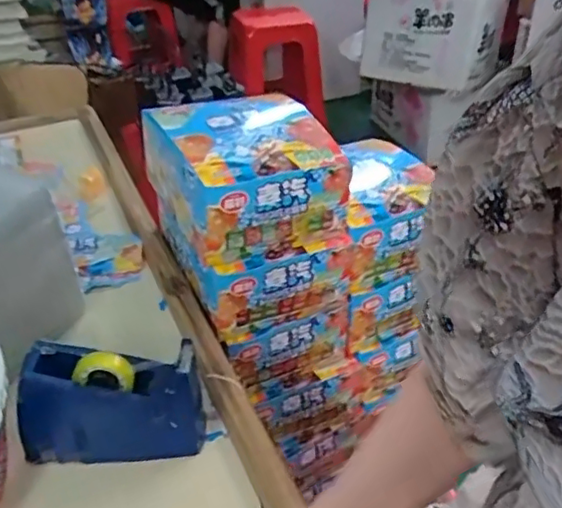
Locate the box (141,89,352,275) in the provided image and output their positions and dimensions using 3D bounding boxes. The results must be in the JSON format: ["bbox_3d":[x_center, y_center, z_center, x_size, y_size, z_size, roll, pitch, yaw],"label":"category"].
[{"bbox_3d":[-0.036,-0.084,0.638,0.162,0.109,0.185,-15,37,-19],"label":"box"}]

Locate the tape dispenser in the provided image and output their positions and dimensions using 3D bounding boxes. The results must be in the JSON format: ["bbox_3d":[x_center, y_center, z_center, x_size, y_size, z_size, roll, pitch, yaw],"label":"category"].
[{"bbox_3d":[-0.130,0.111,0.469,0.139,0.077,0.046,-3,34,-2],"label":"tape dispenser"}]

